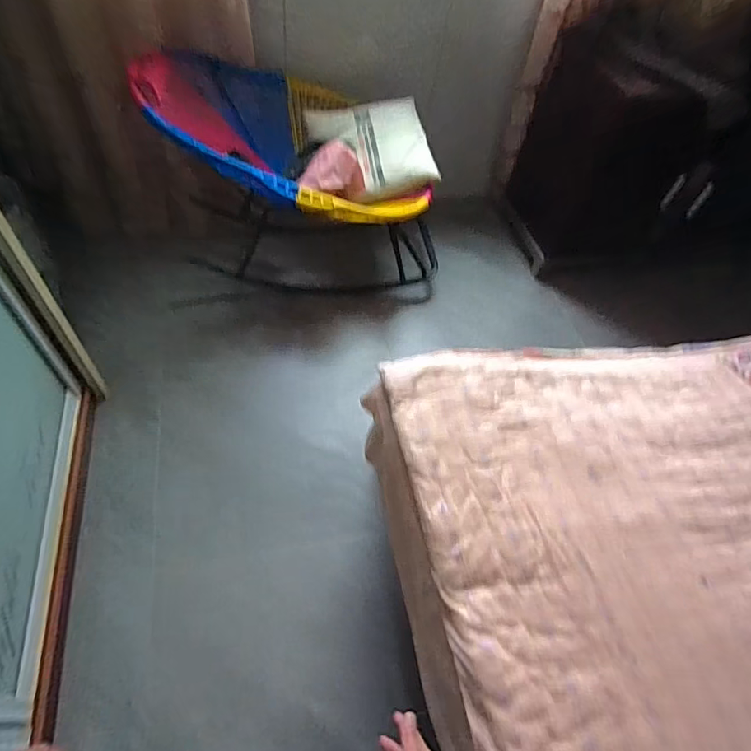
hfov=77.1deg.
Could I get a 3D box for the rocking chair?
[{"bbox_3d":[-0.237,-0.672,1.737,1.039,0.687,0.693,14,54,-1],"label":"rocking chair"}]

